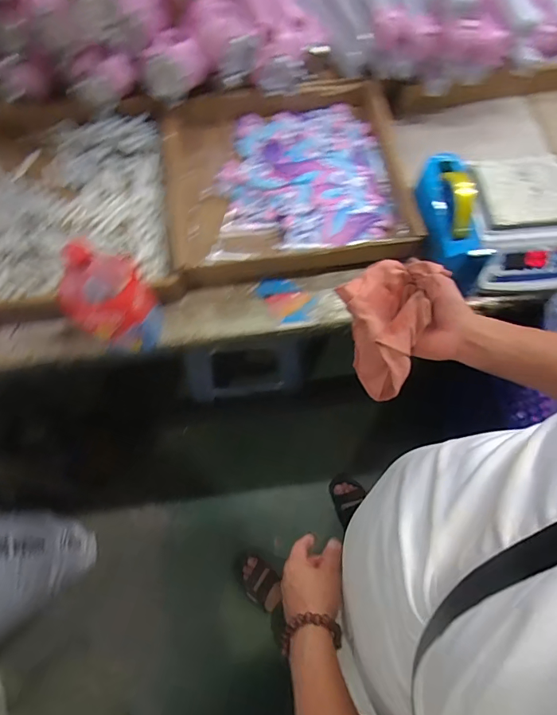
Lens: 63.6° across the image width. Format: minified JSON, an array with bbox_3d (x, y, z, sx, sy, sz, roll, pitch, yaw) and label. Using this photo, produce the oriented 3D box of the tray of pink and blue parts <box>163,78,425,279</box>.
[{"bbox_3d":[0.014,-0.301,0.756,0.397,0.059,0.352,-7,71,-4],"label":"tray of pink and blue parts"}]

